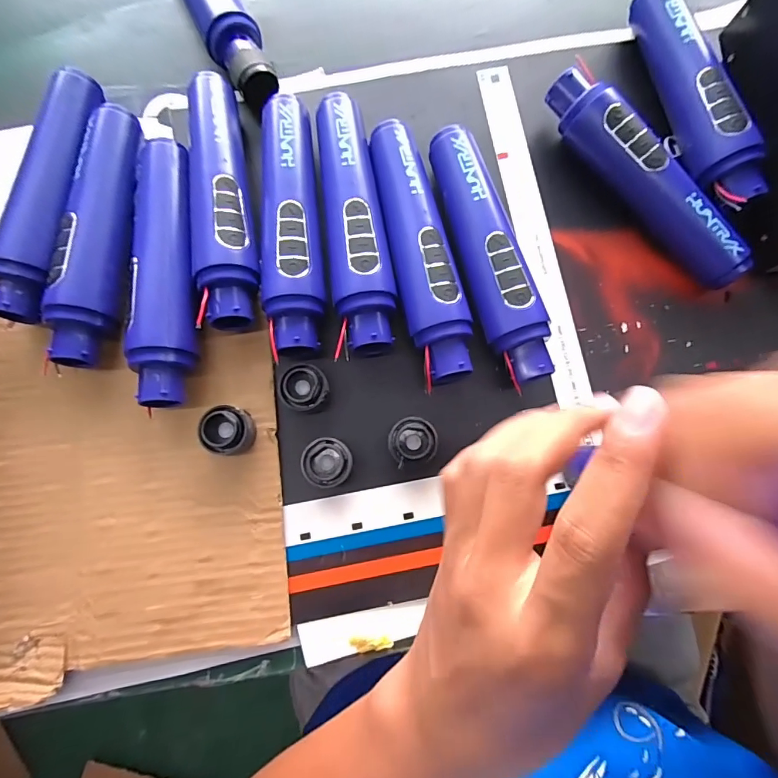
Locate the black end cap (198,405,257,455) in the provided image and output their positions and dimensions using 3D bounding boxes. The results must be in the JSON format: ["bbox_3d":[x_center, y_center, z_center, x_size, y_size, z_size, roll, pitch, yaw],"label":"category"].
[{"bbox_3d":[-0.096,0.025,0.266,0.027,0.025,0.028,0,81,0],"label":"black end cap"}]

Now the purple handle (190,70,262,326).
[{"bbox_3d":[-0.107,-0.125,0.286,0.037,0.038,0.177,-8,81,-1],"label":"purple handle"}]

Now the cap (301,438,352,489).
[{"bbox_3d":[-0.038,0.045,0.270,0.028,0.021,0.029,-5,81,-1],"label":"cap"}]

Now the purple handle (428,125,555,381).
[{"bbox_3d":[0.066,-0.092,0.287,0.043,0.037,0.182,-16,82,-3],"label":"purple handle"}]

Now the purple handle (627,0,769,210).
[{"bbox_3d":[0.210,-0.204,0.300,0.029,0.029,0.172,-15,81,-4],"label":"purple handle"}]

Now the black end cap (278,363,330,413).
[{"bbox_3d":[-0.052,0.000,0.276,0.028,0.027,0.026,0,81,0],"label":"black end cap"}]

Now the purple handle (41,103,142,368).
[{"bbox_3d":[-0.183,-0.101,0.280,0.033,0.035,0.173,1,81,0],"label":"purple handle"}]

